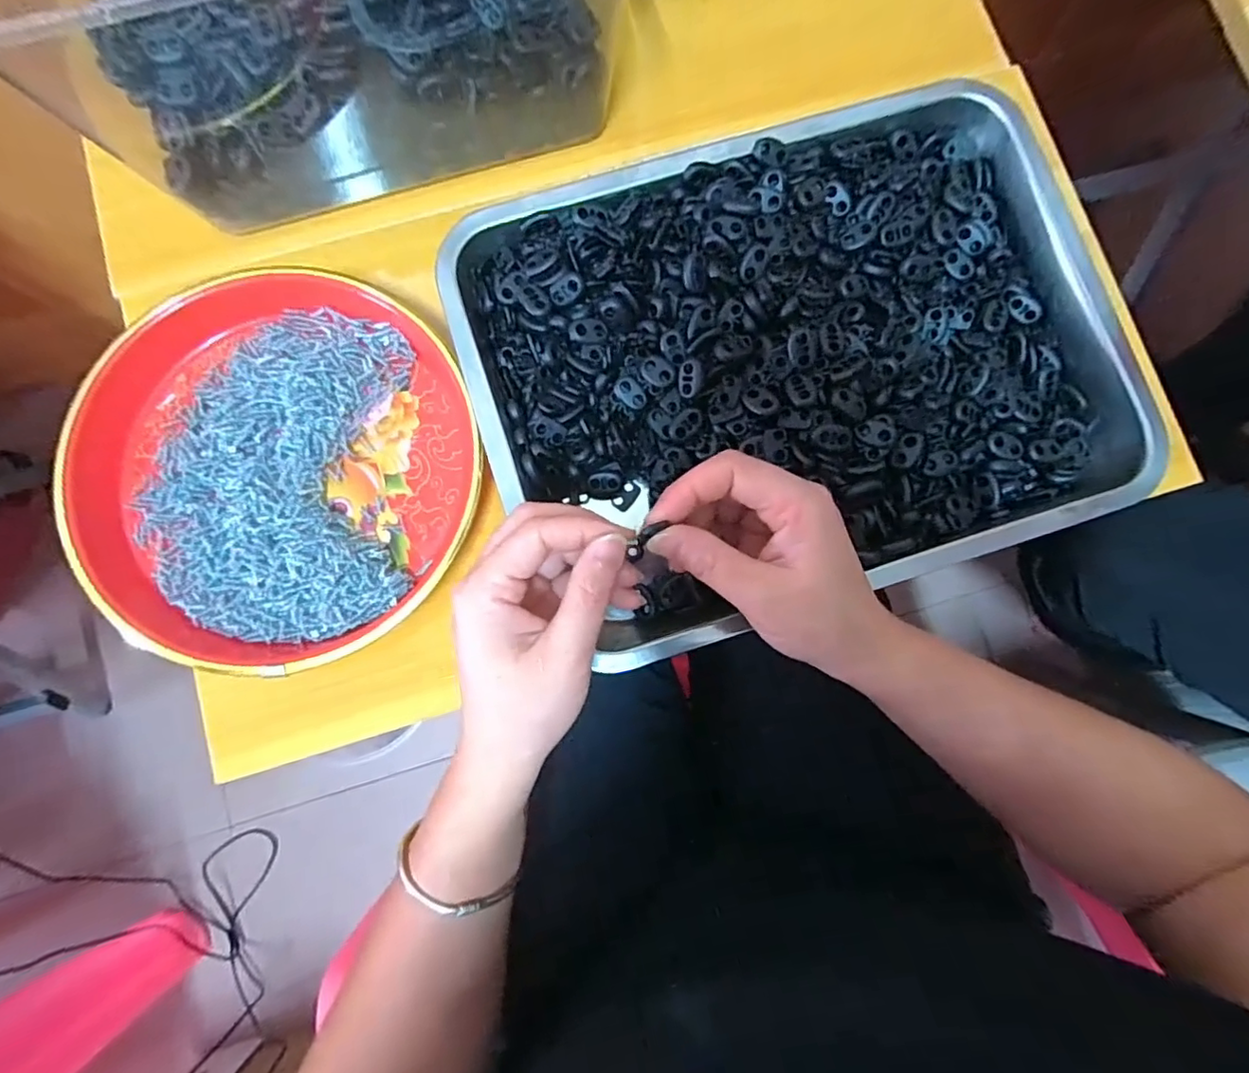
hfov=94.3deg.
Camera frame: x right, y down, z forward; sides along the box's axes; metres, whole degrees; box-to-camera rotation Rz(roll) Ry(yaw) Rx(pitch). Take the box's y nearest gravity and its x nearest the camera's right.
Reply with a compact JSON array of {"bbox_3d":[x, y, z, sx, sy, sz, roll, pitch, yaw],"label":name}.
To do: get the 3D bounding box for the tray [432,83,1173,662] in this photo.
[{"bbox_3d":[0.098,-0.104,0.331,0.359,0.045,0.269,-18,83,-3],"label":"tray"}]

